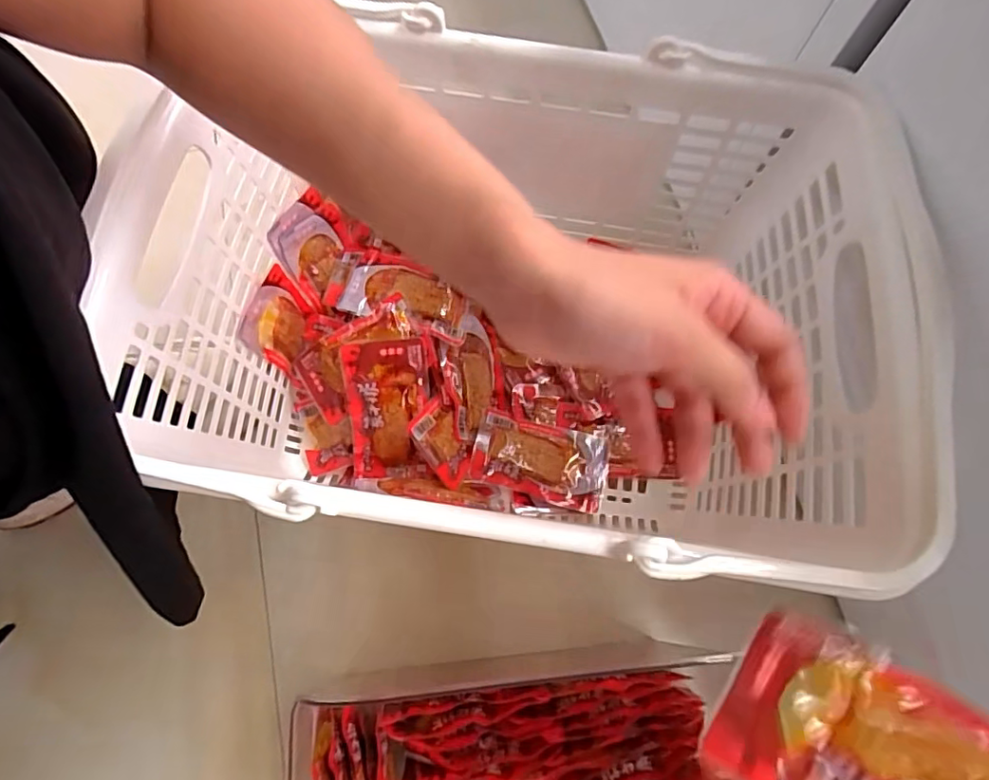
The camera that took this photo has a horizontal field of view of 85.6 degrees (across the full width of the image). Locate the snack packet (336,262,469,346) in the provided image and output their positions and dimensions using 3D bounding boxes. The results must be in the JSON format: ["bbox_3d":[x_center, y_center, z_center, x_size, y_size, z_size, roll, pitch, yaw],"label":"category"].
[{"bbox_3d":[-0.075,-0.079,0.453,0.108,0.016,0.053,16,72,3],"label":"snack packet"}]

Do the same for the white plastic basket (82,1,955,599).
[{"bbox_3d":[0.011,-0.042,0.389,0.443,0.229,0.303,11,72,1],"label":"white plastic basket"}]

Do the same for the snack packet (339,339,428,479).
[{"bbox_3d":[-0.088,0.017,0.436,0.063,0.013,0.110,-4,97,-1],"label":"snack packet"}]

